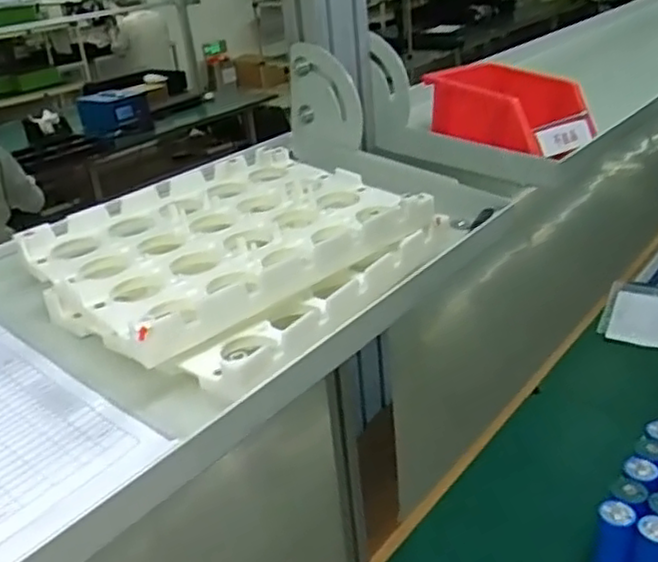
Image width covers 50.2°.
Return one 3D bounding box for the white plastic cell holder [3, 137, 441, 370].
[{"bbox_3d":[-0.071,-0.030,0.490,0.232,0.041,0.175,-25,32,-35],"label":"white plastic cell holder"}]

